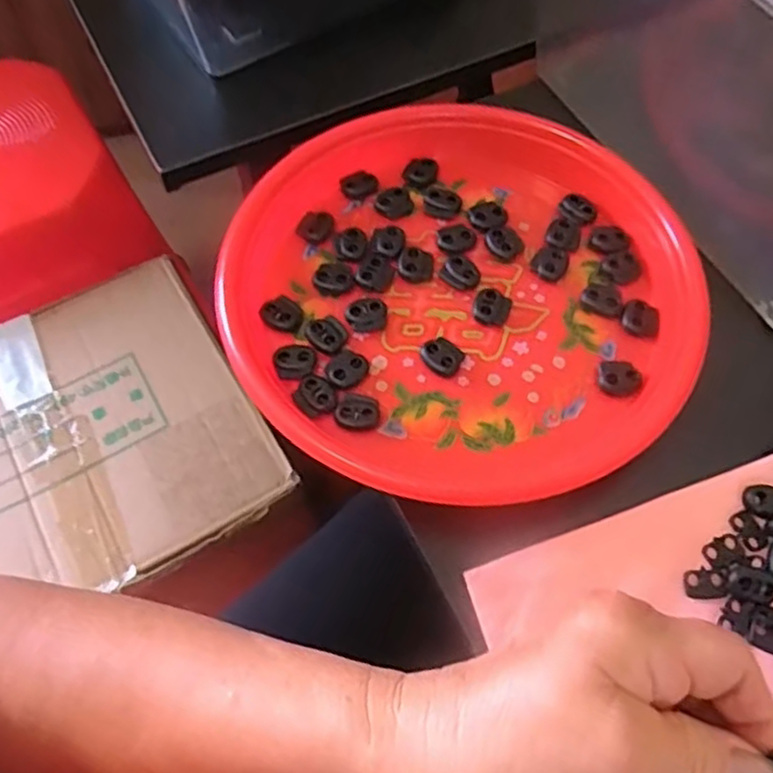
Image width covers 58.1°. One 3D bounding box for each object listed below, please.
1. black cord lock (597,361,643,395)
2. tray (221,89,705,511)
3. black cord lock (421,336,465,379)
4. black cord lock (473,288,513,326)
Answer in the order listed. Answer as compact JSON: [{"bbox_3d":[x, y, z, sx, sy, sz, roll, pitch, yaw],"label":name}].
[{"bbox_3d":[0.116,-0.004,0.346,0.020,0.005,0.018,-8,61,-4],"label":"black cord lock"},{"bbox_3d":[0.039,-0.066,0.365,0.225,0.026,0.255,5,64,5],"label":"tray"},{"bbox_3d":[0.029,-0.015,0.352,0.021,0.006,0.018,40,69,20],"label":"black cord lock"},{"bbox_3d":[0.055,-0.042,0.366,0.019,0.006,0.021,20,63,11],"label":"black cord lock"}]

